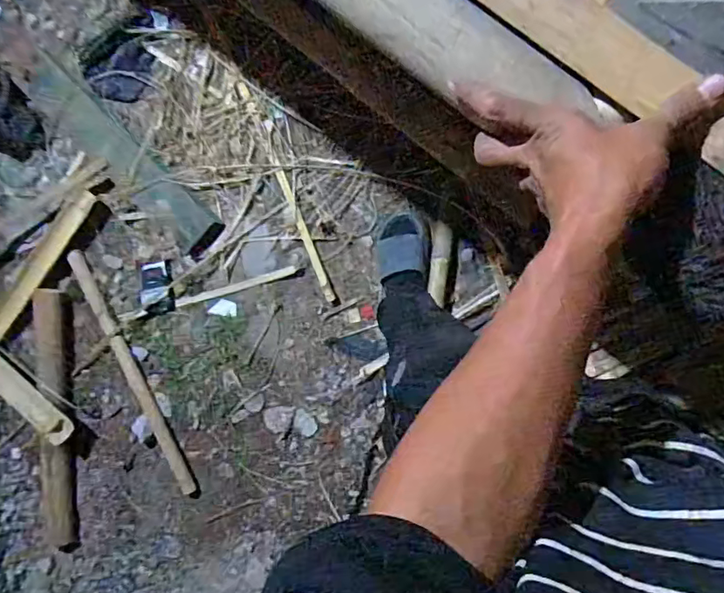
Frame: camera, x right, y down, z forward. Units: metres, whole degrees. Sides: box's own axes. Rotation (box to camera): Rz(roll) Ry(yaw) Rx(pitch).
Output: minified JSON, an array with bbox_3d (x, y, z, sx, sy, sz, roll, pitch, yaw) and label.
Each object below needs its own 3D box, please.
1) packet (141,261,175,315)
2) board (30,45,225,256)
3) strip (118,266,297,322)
[{"bbox_3d":[-0.515,-0.022,1.335,0.092,0.015,0.131,-8,91,10],"label":"packet"},{"bbox_3d":[-0.606,-0.362,1.304,0.628,0.030,0.112,44,98,5],"label":"board"},{"bbox_3d":[-0.388,-0.004,1.317,0.475,0.009,0.020,-15,89,10],"label":"strip"}]

